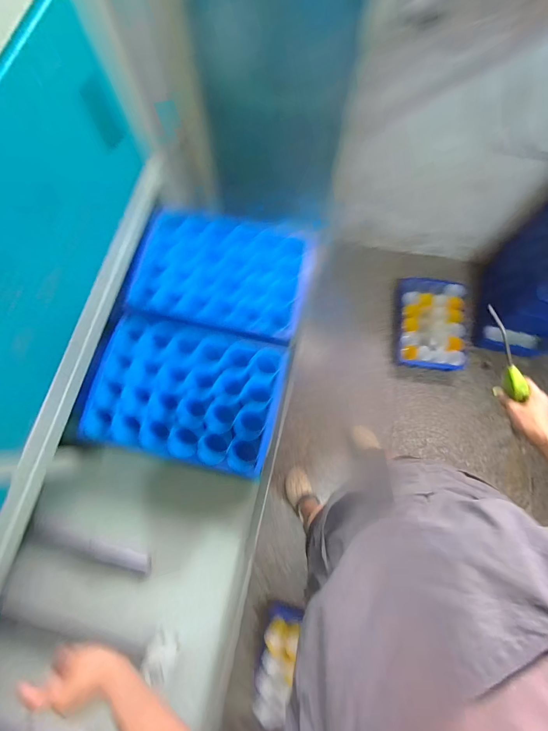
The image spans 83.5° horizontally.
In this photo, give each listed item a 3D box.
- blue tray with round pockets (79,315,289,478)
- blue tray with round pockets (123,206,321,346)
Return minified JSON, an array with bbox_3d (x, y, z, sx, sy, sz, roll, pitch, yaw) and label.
[{"bbox_3d":[-0.188,0.053,0.666,0.386,0.035,0.282,12,76,4],"label":"blue tray with round pockets"},{"bbox_3d":[-0.116,-0.236,0.747,0.389,0.048,0.296,12,76,4],"label":"blue tray with round pockets"}]

